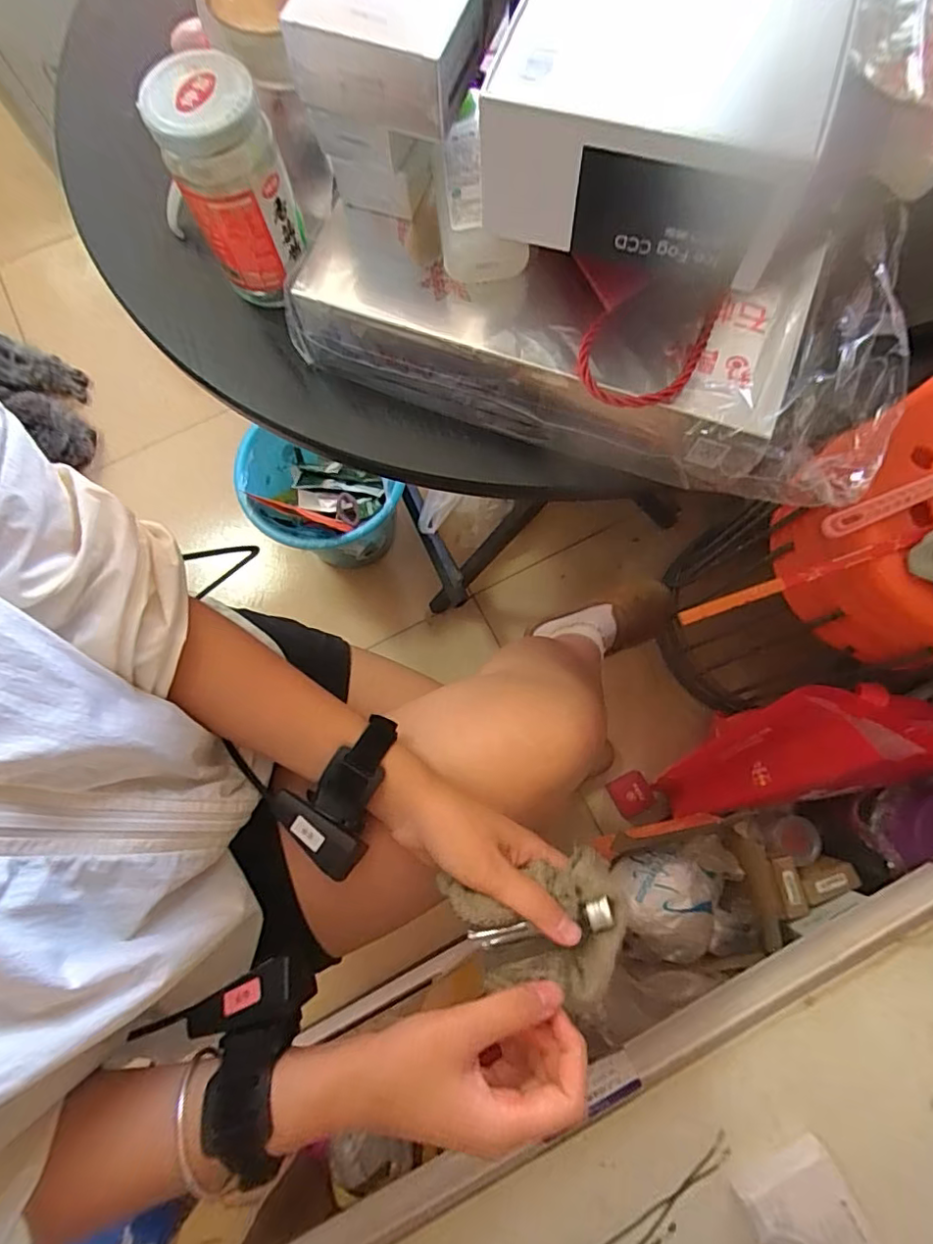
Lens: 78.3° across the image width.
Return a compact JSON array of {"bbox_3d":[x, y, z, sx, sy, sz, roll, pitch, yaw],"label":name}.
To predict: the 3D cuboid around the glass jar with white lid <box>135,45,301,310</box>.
[{"bbox_3d":[-0.132,-0.249,0.334,0.058,0.112,0.053,0,76,2],"label":"glass jar with white lid"}]

